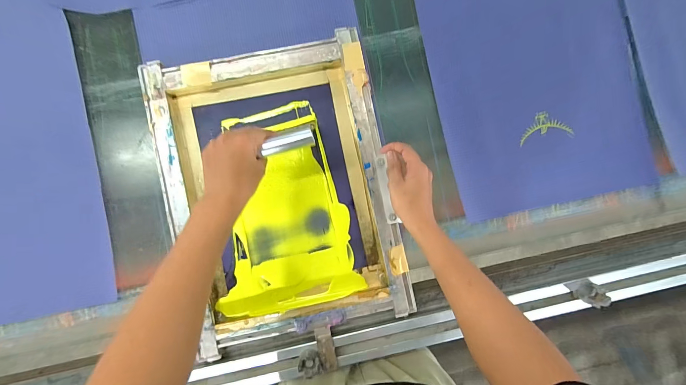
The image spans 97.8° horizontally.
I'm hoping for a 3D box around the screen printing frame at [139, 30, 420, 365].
[{"bbox_3d":[-0.105,0.001,0.519,0.363,0.037,0.483,-12,90,-5],"label":"screen printing frame"}]

